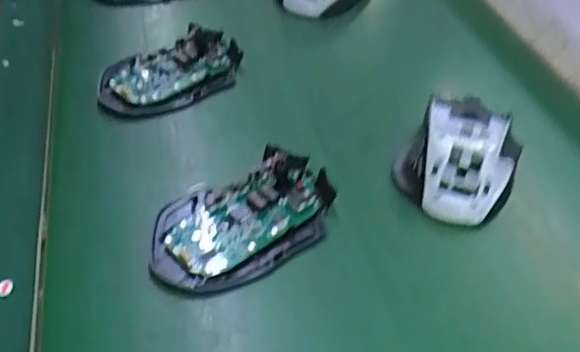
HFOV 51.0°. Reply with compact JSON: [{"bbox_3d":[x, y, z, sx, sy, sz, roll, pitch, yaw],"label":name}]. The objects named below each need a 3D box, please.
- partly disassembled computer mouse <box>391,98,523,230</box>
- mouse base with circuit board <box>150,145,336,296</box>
[{"bbox_3d":[0.108,-0.011,0.391,0.067,0.041,0.077,21,45,18],"label":"partly disassembled computer mouse"},{"bbox_3d":[-0.025,0.025,0.353,0.114,0.024,0.065,-22,48,-26],"label":"mouse base with circuit board"}]

